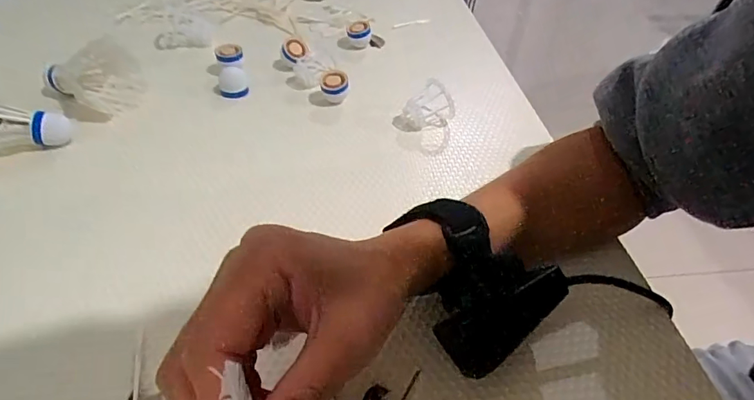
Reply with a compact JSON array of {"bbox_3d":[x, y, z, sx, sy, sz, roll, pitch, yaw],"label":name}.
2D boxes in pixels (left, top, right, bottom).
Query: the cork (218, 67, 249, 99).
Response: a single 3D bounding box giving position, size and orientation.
[{"bbox_3d":[-0.137,-0.113,0.432,0.026,0.021,0.023,-16,48,-18],"label":"cork"}]

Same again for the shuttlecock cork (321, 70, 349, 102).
[{"bbox_3d":[-0.040,-0.103,0.422,0.024,0.028,0.021,-8,46,-12],"label":"shuttlecock cork"}]

